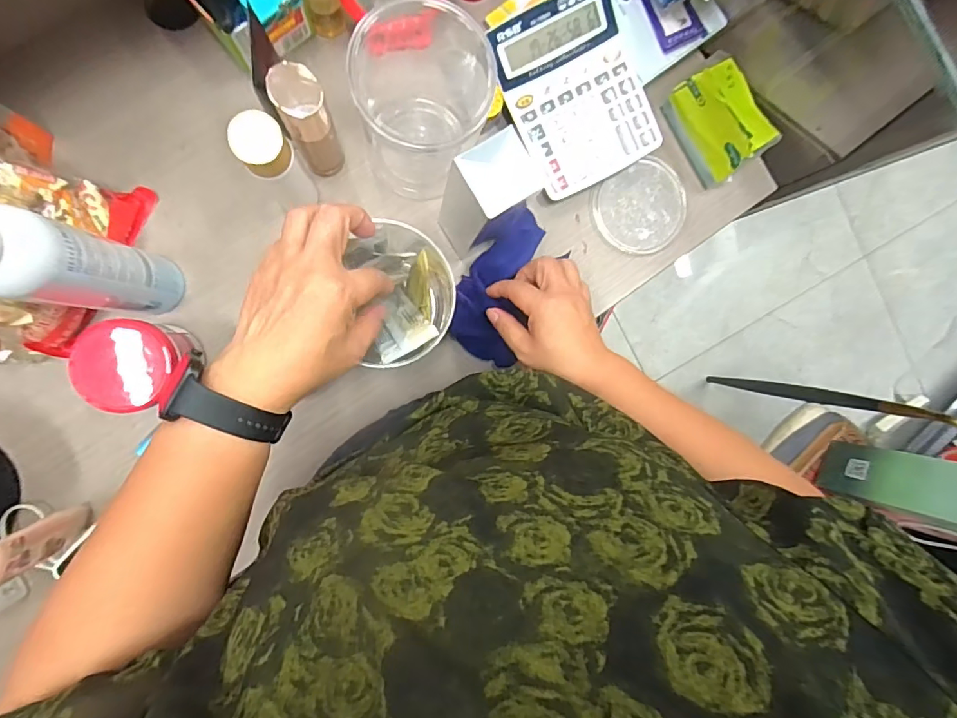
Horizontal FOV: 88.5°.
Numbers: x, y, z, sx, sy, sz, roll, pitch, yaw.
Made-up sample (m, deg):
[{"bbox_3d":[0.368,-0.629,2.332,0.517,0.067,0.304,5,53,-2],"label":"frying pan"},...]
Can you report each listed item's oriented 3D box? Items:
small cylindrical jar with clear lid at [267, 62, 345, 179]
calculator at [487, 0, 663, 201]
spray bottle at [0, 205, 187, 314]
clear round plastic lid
[{"bbox_3d":[-0.145,-0.203,0.427,0.036,0.139,0.039,0,92,-9],"label":"small cylindrical jar with clear lid"},{"bbox_3d":[0.102,-0.273,0.507,0.138,0.031,0.173,-26,96,-8],"label":"calculator"},{"bbox_3d":[-0.291,-0.066,0.362,0.046,0.226,0.056,12,90,-10],"label":"spray bottle"},{"bbox_3d":[0.186,-0.170,0.556,0.110,0.010,0.096,-30,97,-7],"label":"clear round plastic lid"}]

